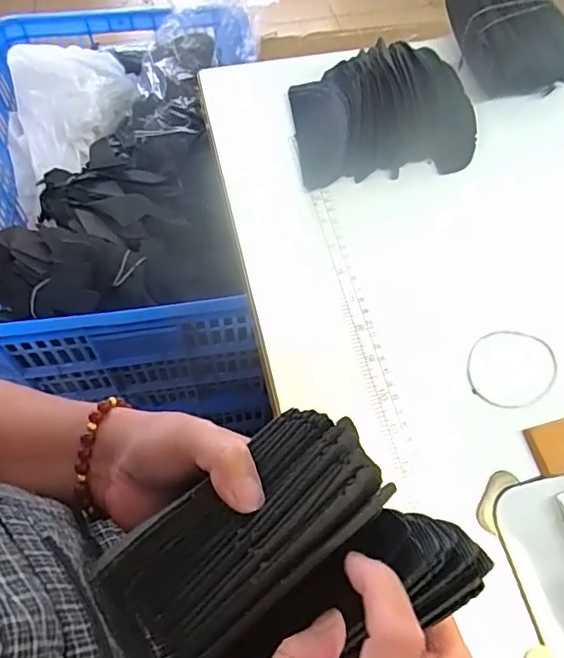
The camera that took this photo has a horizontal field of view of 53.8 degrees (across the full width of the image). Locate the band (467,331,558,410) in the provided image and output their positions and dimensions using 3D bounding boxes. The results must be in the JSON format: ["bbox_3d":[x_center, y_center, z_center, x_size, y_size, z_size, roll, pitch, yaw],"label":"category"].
[{"bbox_3d":[0.160,0.027,0.386,0.061,0.004,0.061,1,60,-2],"label":"band"}]

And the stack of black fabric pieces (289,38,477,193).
[{"bbox_3d":[0.087,-0.192,0.487,0.153,0.053,0.126,-8,61,-7],"label":"stack of black fabric pieces"}]

